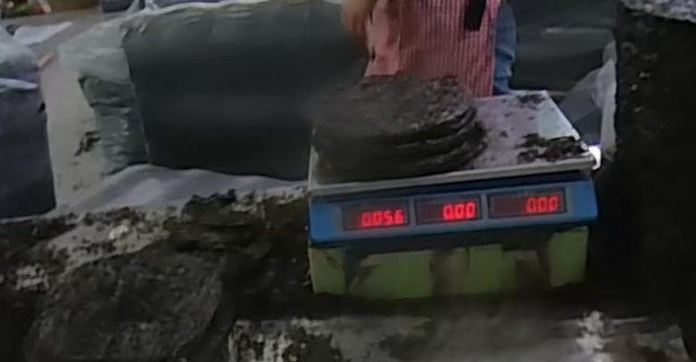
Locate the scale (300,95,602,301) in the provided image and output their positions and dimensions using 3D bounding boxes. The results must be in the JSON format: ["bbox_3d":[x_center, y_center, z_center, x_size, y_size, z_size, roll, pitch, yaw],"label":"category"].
[{"bbox_3d":[0.123,0.027,0.907,0.340,0.184,0.237,-5,26,4],"label":"scale"}]

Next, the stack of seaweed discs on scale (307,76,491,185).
[{"bbox_3d":[0.061,-0.073,0.854,0.206,0.058,0.203,-8,26,-1],"label":"stack of seaweed discs on scale"}]

